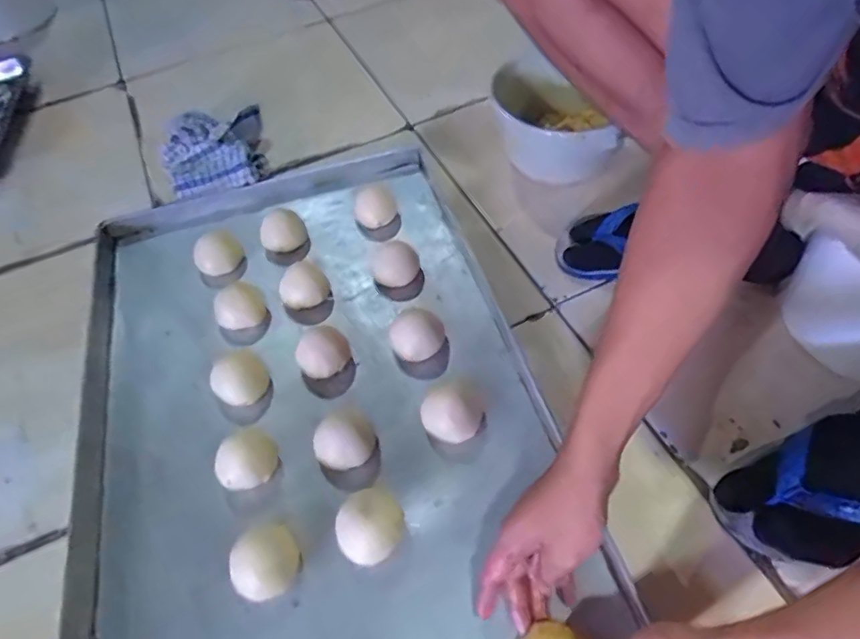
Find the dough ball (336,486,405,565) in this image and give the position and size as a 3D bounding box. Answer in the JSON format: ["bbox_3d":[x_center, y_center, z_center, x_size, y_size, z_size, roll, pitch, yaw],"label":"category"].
[{"bbox_3d":[-0.052,0.182,0.462,0.057,0.036,0.059,-2,56,3],"label":"dough ball"}]

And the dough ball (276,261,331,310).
[{"bbox_3d":[-0.154,-0.044,0.630,0.055,0.032,0.054,-2,56,3],"label":"dough ball"}]

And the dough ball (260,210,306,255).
[{"bbox_3d":[-0.193,-0.117,0.681,0.055,0.035,0.052,-2,56,3],"label":"dough ball"}]

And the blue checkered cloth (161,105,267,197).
[{"bbox_3d":[-0.318,-0.248,0.765,0.144,0.050,0.170,-13,56,-4],"label":"blue checkered cloth"}]

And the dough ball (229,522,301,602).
[{"bbox_3d":[-0.141,0.211,0.453,0.056,0.037,0.051,-2,56,3],"label":"dough ball"}]

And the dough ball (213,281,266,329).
[{"bbox_3d":[-0.226,-0.015,0.619,0.057,0.030,0.049,-31,59,-15],"label":"dough ball"}]

